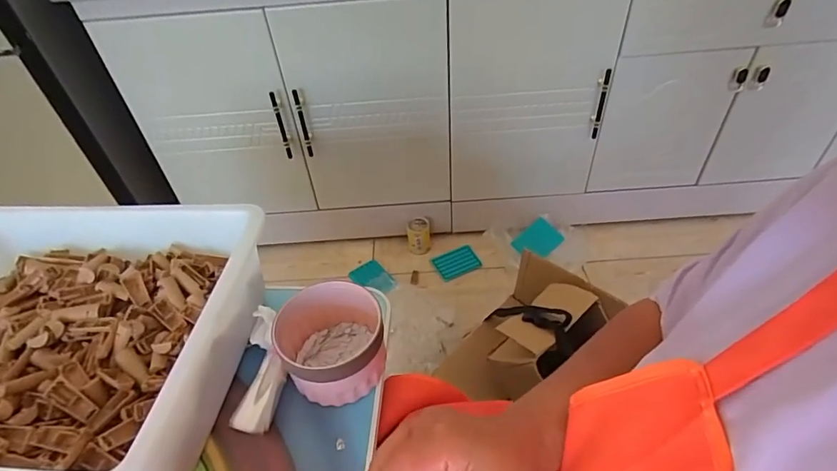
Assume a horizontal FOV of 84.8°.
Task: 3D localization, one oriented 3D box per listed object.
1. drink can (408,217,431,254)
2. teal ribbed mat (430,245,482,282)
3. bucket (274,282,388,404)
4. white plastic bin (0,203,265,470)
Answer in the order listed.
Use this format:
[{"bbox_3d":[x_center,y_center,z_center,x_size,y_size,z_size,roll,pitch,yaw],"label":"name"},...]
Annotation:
[{"bbox_3d":[0.002,0.004,1.379,0.068,0.102,0.067,-3,44,3],"label":"drink can"},{"bbox_3d":[0.111,0.077,1.347,0.125,0.008,0.094,-22,46,-16],"label":"teal ribbed mat"},{"bbox_3d":[-0.095,0.119,0.506,0.112,0.072,0.110,-3,44,3],"label":"bucket"},{"bbox_3d":[-0.396,0.119,0.503,0.396,0.126,0.314,1,44,7],"label":"white plastic bin"}]

